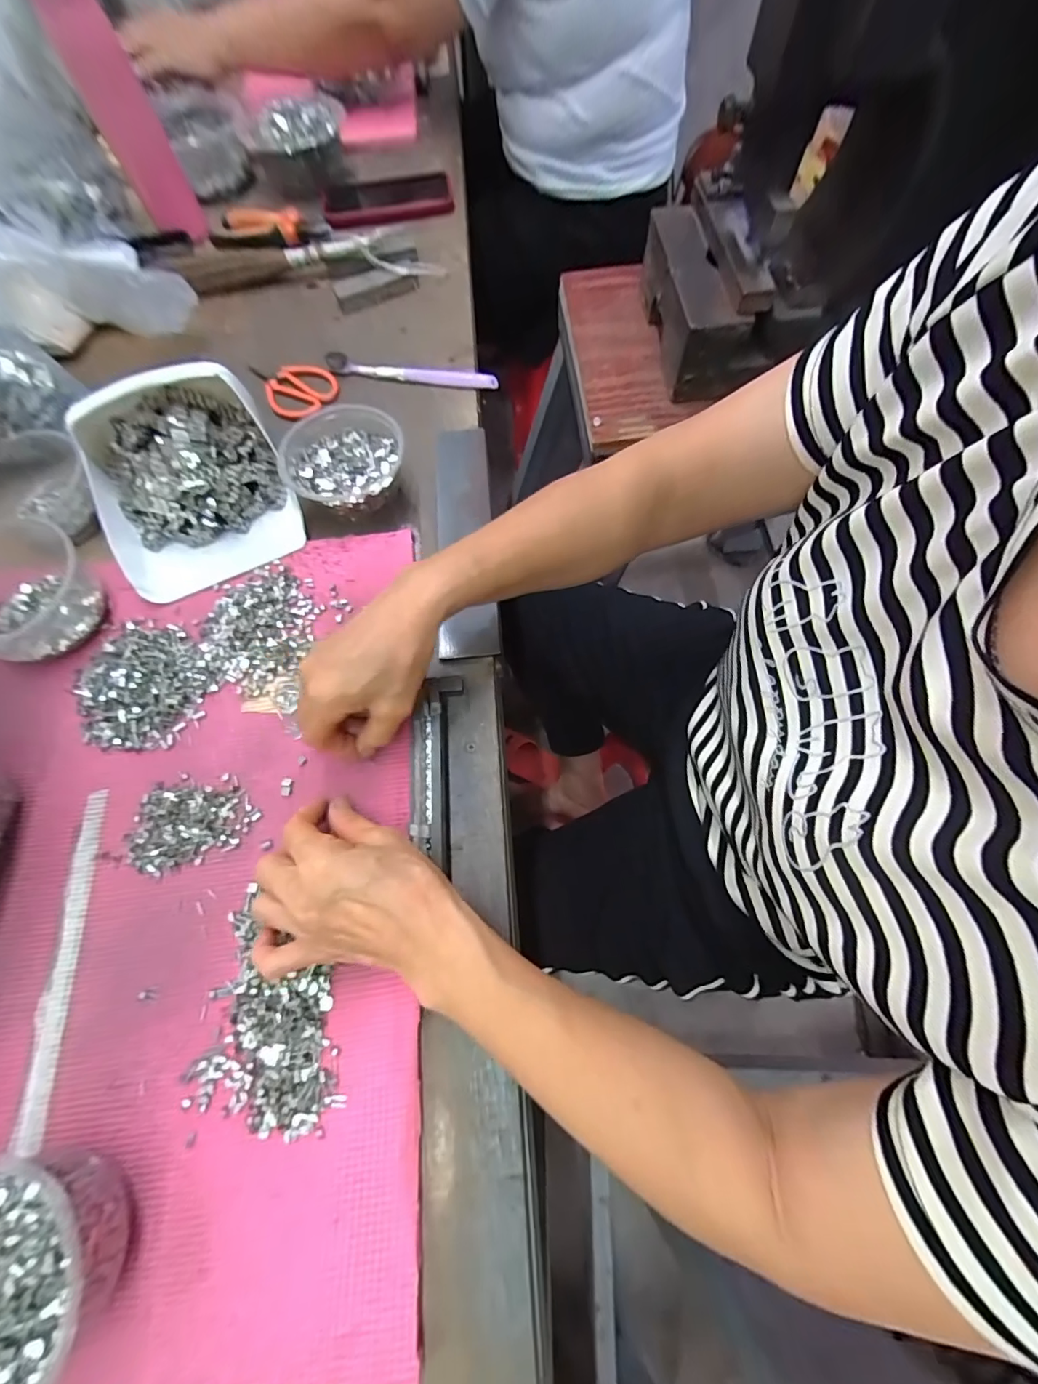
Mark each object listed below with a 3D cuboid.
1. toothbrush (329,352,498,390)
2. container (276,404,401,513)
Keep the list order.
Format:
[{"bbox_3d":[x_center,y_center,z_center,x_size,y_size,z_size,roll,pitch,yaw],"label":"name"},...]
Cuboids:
[{"bbox_3d":[-0.115,-0.339,0.521,0.183,0.018,0.012,10,69,7],"label":"toothbrush"},{"bbox_3d":[-0.154,-0.204,0.446,0.105,0.045,0.105,-5,68,1],"label":"container"}]

